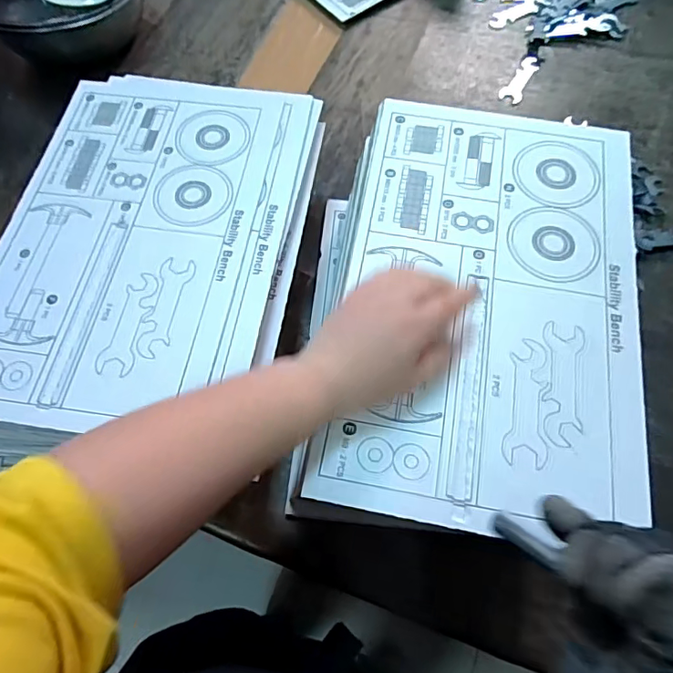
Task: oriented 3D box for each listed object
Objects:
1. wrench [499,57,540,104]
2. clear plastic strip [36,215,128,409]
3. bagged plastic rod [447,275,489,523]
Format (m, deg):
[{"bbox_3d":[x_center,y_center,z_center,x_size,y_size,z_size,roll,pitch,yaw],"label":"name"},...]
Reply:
[{"bbox_3d":[0.263,-0.367,0.726,0.030,0.005,0.102,28,70,13],"label":"wrench"},{"bbox_3d":[-0.213,-0.026,0.433,0.019,0.006,0.178,8,67,4],"label":"clear plastic strip"},{"bbox_3d":[0.097,0.036,0.369,0.016,0.004,0.184,10,65,6],"label":"bagged plastic rod"}]

